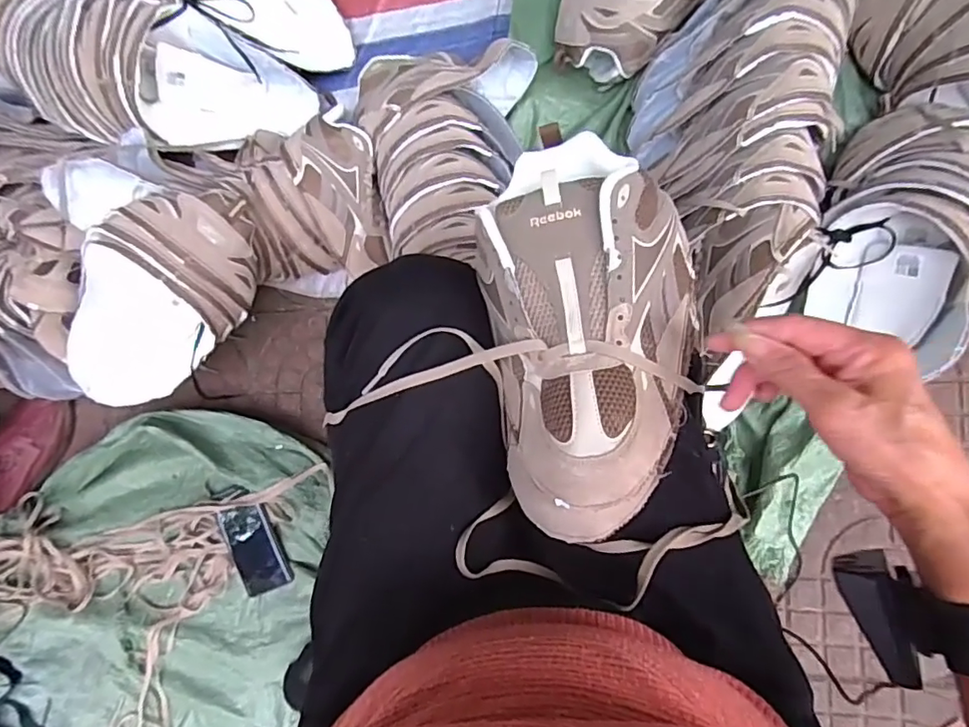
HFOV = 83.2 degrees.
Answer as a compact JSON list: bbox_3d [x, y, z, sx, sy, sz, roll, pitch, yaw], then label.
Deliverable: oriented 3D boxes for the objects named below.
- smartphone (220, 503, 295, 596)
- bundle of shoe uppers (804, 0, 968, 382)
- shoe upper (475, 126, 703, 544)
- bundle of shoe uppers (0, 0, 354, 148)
[{"bbox_3d":[-0.340,0.274,0.807,0.083,0.011,0.133,-23,83,7],"label":"smartphone"},{"bbox_3d":[0.528,-0.235,0.590,0.261,0.159,0.424,10,88,10],"label":"bundle of shoe uppers"},{"bbox_3d":[0.074,-0.025,0.367,0.147,0.075,0.266,-9,90,8],"label":"shoe upper"},{"bbox_3d":[-0.446,-0.460,0.745,0.425,0.194,0.336,22,90,10],"label":"bundle of shoe uppers"}]

